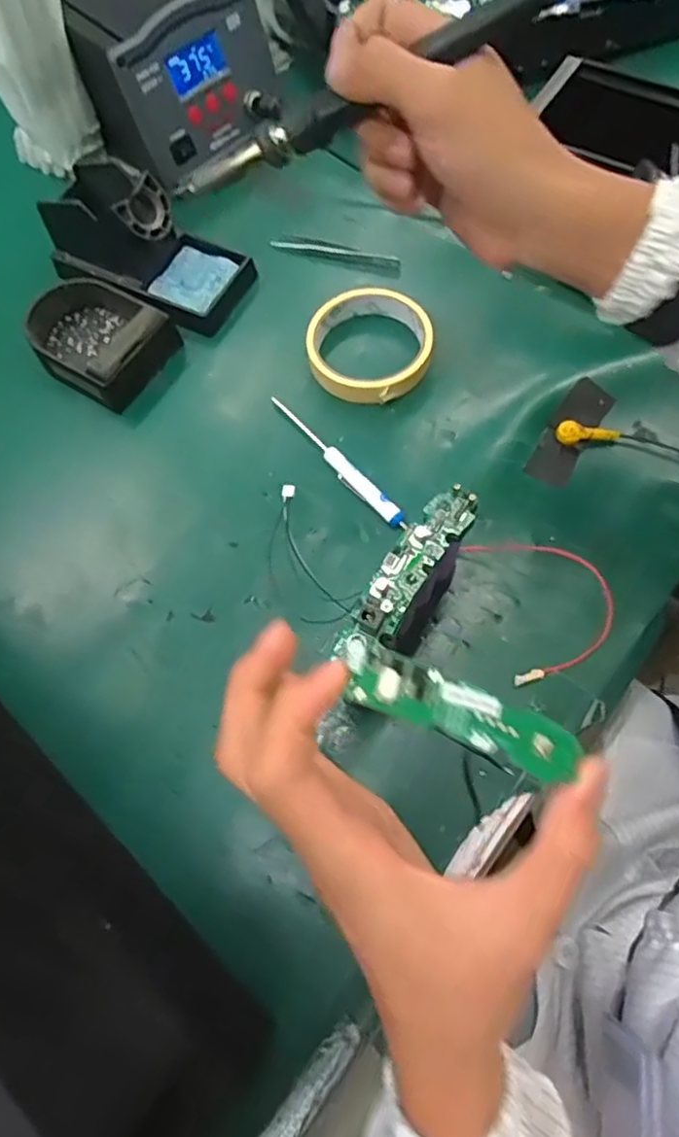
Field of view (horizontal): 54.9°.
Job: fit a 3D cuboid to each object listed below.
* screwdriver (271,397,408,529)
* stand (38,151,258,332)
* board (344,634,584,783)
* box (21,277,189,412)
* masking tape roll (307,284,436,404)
[{"bbox_3d":[-0.003,-0.074,0.444,0.013,0.008,0.134,-40,71,-14],"label":"screwdriver"},{"bbox_3d":[-0.149,-0.246,0.490,0.150,0.068,0.077,25,70,13],"label":"stand"},{"bbox_3d":[0.038,0.045,0.204,0.079,0.008,0.019,24,71,-3],"label":"board"},{"bbox_3d":[-0.183,-0.172,0.484,0.106,0.037,0.080,30,71,14],"label":"box"},{"bbox_3d":[0.022,-0.162,0.475,0.088,0.021,0.089,-1,67,2],"label":"masking tape roll"}]

